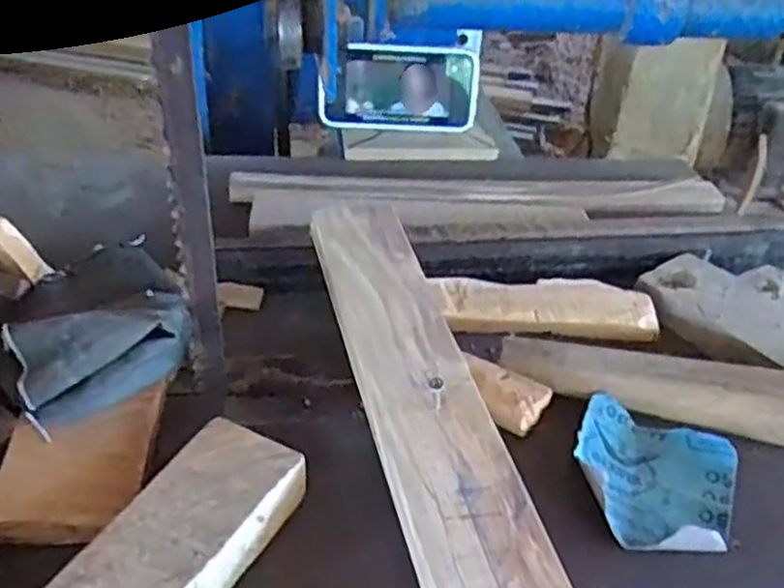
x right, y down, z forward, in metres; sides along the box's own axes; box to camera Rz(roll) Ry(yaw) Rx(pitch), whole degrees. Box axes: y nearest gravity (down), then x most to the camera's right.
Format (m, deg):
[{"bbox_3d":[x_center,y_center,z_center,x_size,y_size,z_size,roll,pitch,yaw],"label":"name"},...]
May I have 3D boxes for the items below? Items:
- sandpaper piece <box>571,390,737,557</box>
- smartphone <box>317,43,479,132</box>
[{"bbox_3d":[0.143,0.101,0.415,0.084,0.017,0.091,16,37,15],"label":"sandpaper piece"},{"bbox_3d":[0.007,-0.203,0.740,0.152,0.082,0.015,1,24,-2],"label":"smartphone"}]

